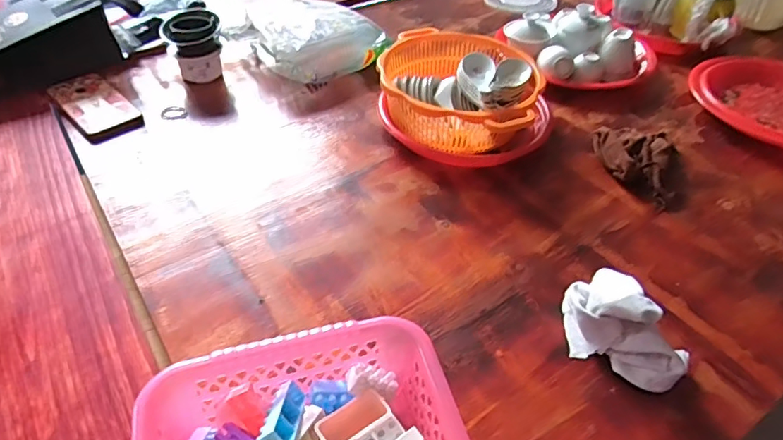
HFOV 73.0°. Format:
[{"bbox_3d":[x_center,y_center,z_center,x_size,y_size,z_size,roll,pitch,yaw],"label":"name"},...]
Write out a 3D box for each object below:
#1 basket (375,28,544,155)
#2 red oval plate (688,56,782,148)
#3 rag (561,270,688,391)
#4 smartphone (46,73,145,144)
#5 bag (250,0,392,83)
[{"bbox_3d":[0.091,-0.175,0.730,0.209,0.079,0.201,17,47,15],"label":"basket"},{"bbox_3d":[0.561,-0.162,0.759,0.239,0.037,0.214,16,47,14],"label":"red oval plate"},{"bbox_3d":[0.212,0.096,0.486,0.077,0.064,0.120,-22,50,-22],"label":"rag"},{"bbox_3d":[-0.418,-0.160,0.747,0.079,0.019,0.157,-34,55,-30],"label":"smartphone"},{"bbox_3d":[-0.123,-0.301,0.861,0.189,0.070,0.180,-22,50,-22],"label":"bag"}]

